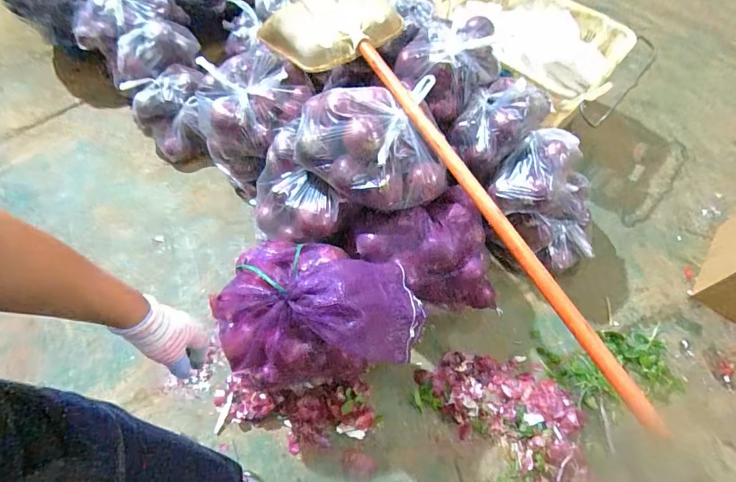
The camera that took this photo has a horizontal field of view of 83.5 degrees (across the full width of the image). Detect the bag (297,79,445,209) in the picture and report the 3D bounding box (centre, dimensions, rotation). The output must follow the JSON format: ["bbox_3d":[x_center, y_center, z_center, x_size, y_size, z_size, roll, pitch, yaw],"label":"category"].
[{"bbox_3d":[0.014,-0.236,1.012,0.387,0.181,0.292,-2,61,-4],"label":"bag"}]

